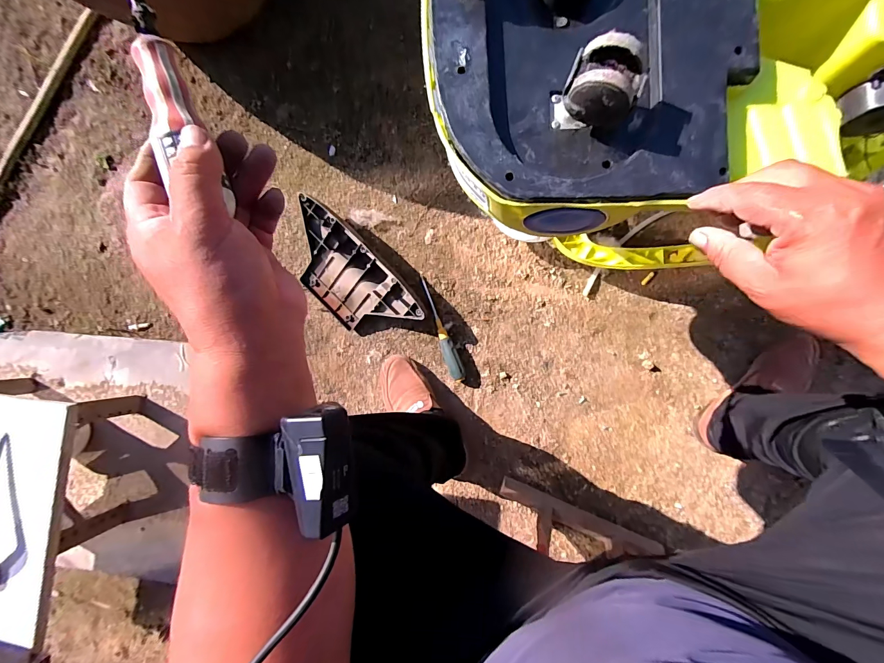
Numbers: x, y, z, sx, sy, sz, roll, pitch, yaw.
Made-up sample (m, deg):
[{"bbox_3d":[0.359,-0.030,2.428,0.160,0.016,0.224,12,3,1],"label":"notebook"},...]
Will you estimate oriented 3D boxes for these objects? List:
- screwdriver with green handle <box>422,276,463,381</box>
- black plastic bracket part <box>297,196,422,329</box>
[{"bbox_3d":[-0.005,-0.003,0.762,0.030,0.028,0.219,-23,85,2],"label":"screwdriver with green handle"},{"bbox_3d":[-0.187,-0.107,0.761,0.320,0.050,0.168,44,111,3],"label":"black plastic bracket part"}]

